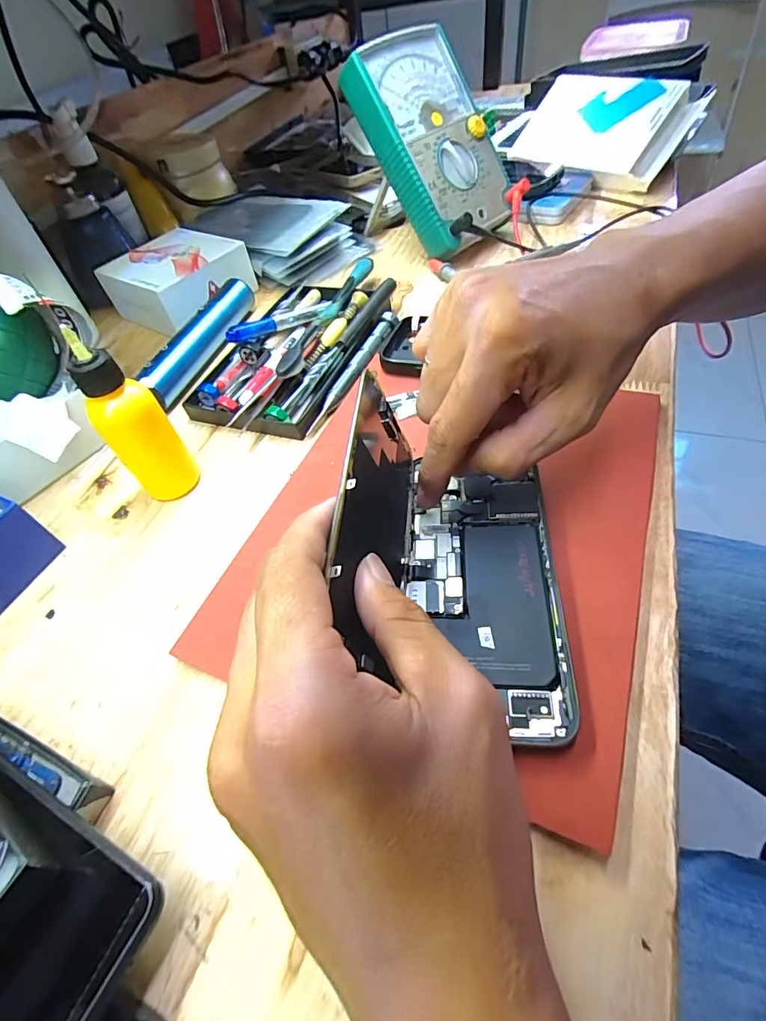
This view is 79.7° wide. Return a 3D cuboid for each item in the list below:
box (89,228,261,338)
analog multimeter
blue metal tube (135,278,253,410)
[{"bbox_3d":[-0.192,-0.217,0.431,0.105,0.042,0.102,25,59,26],"label":"box"},{"bbox_3d":[0.048,-0.327,0.410,0.106,0.164,0.035,-41,19,-14],"label":"analog multimeter"},{"bbox_3d":[-0.147,-0.142,0.375,0.031,0.022,0.151,8,53,14],"label":"blue metal tube"}]

